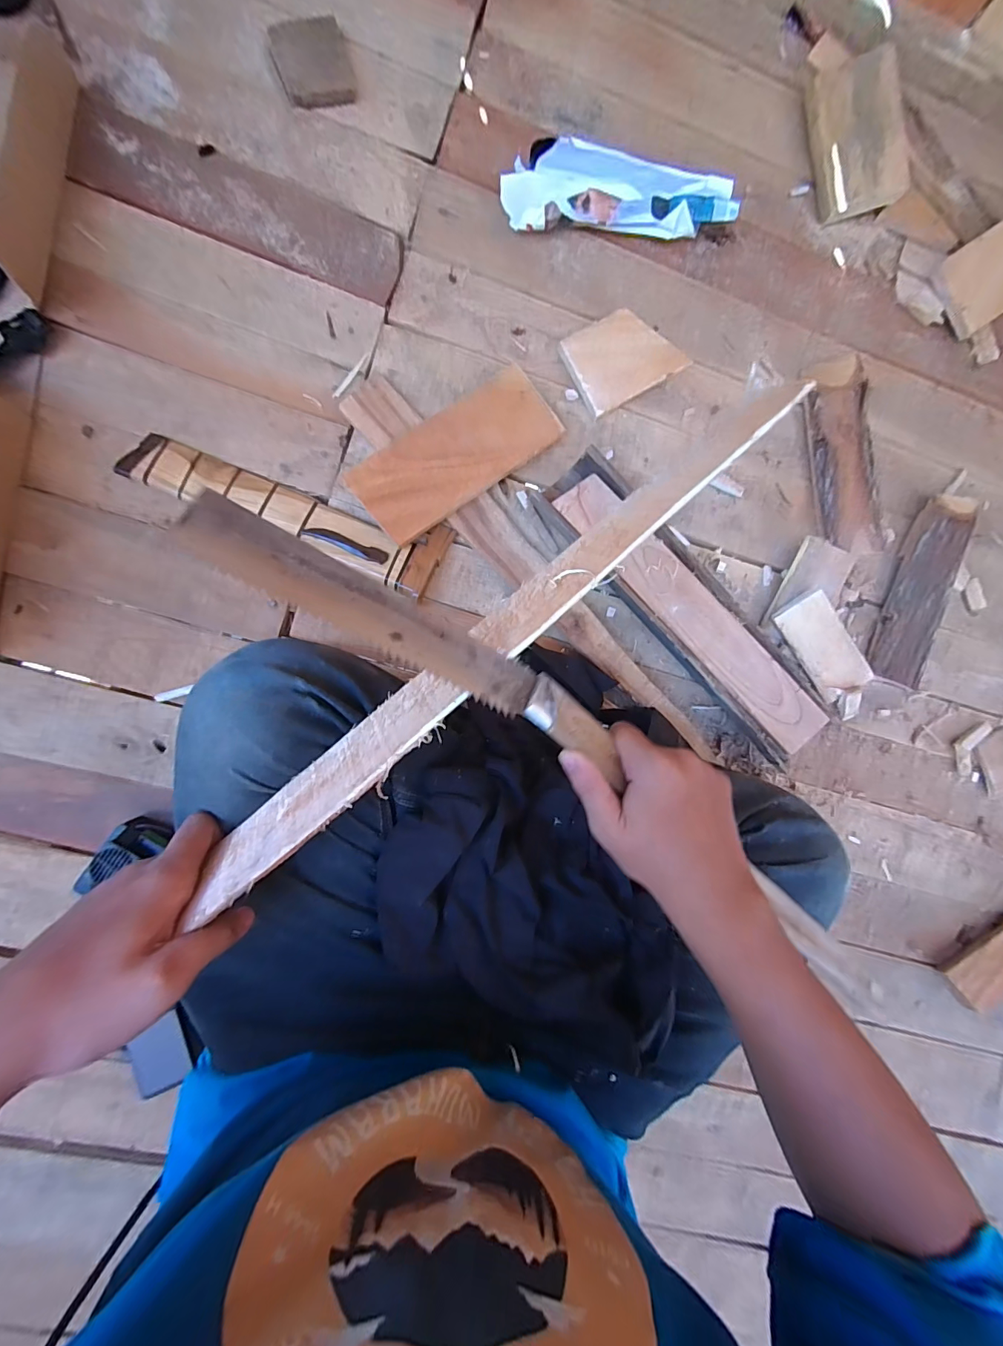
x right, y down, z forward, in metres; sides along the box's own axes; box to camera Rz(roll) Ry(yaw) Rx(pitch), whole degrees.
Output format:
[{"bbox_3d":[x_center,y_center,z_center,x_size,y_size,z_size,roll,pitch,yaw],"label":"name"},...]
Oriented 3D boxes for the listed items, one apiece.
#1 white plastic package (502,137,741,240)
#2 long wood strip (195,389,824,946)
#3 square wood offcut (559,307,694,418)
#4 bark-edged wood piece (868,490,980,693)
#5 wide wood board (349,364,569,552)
[{"bbox_3d":[0.135,-0.548,0.525,0.273,0.050,0.089,-6,90,-7],"label":"white plastic package"},{"bbox_3d":[0.008,-0.031,0.289,0.465,0.059,0.007,-41,127,-7],"label":"long wood strip"},{"bbox_3d":[0.143,-0.376,0.548,0.132,0.018,0.096,-32,93,-6],"label":"square wood offcut"},{"bbox_3d":[0.535,-0.105,0.583,0.075,0.028,0.243,19,87,-7],"label":"bark-edged wood piece"},{"bbox_3d":[-0.047,-0.241,0.501,0.229,0.009,0.096,-39,97,-10],"label":"wide wood board"}]

